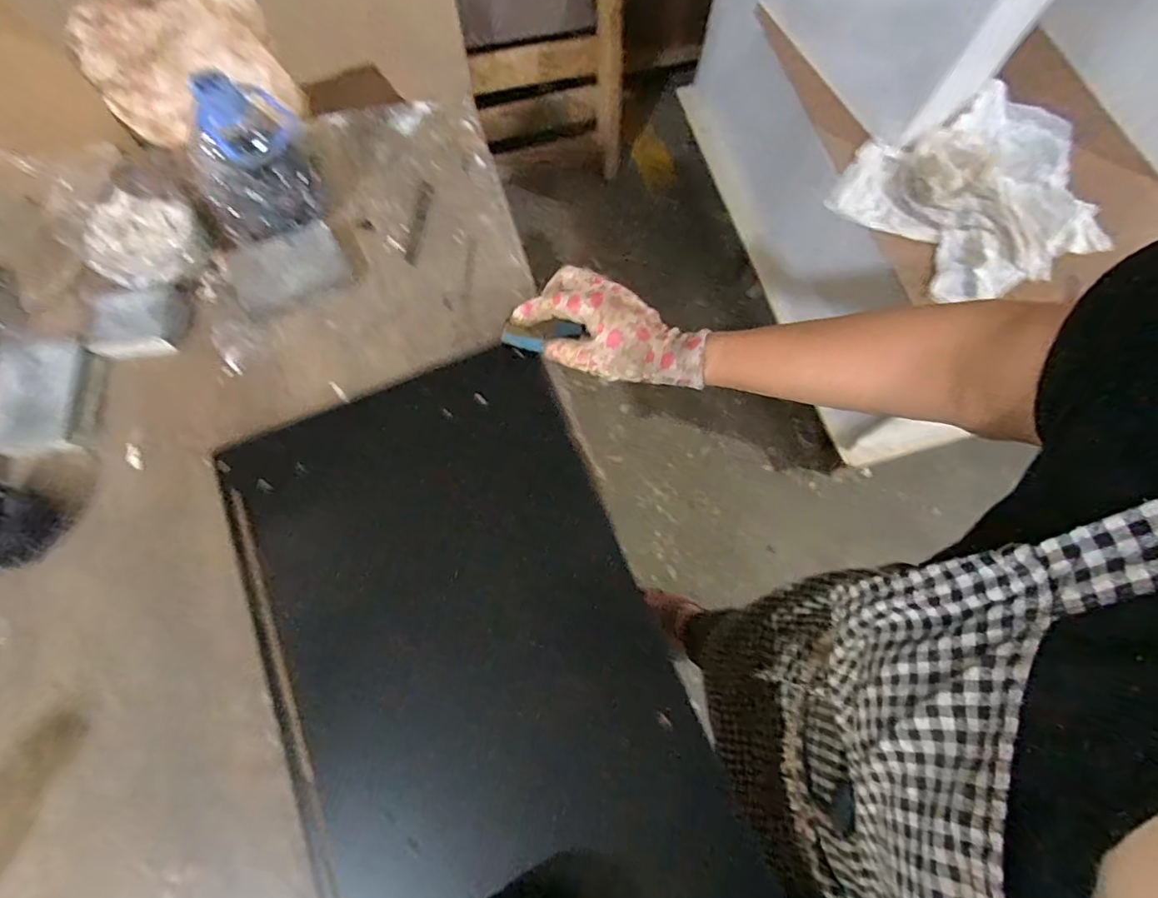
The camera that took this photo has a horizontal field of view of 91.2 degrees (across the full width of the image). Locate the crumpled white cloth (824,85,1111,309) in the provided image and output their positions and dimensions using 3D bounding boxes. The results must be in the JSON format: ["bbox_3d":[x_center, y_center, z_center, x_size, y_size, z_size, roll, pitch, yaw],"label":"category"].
[{"bbox_3d":[0.758,-0.473,1.033,0.537,0.054,0.367,-24,73,-9],"label":"crumpled white cloth"}]

